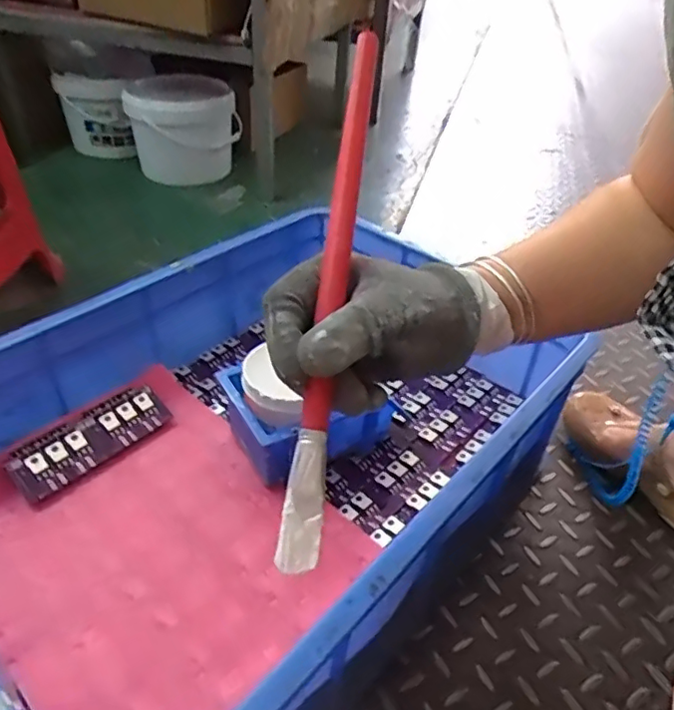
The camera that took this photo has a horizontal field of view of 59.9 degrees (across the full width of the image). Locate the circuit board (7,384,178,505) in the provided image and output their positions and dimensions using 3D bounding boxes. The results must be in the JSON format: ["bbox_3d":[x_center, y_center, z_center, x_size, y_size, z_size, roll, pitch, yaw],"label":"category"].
[{"bbox_3d":[-0.249,0.083,0.599,0.159,0.012,0.053,-34,87,-38],"label":"circuit board"}]

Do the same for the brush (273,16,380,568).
[{"bbox_3d":[0.000,-0.037,0.290,0.017,0.014,0.273,8,78,3],"label":"brush"}]

